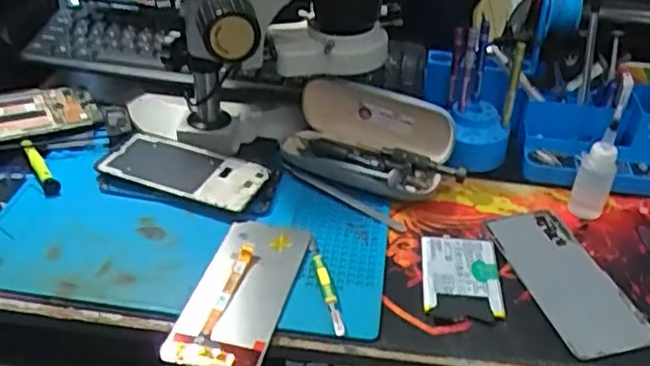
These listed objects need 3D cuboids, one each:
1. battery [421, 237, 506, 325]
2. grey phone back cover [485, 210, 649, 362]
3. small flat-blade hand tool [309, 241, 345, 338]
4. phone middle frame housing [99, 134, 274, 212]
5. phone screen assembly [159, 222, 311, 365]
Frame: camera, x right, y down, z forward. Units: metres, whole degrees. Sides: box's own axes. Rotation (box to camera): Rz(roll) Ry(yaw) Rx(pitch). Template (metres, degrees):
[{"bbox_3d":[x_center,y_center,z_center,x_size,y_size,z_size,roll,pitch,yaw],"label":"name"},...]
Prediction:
[{"bbox_3d":[0.111,0.076,0.545,0.061,0.005,0.092,4,37,3],"label":"battery"},{"bbox_3d":[0.197,0.077,0.554,0.071,0.005,0.161,-10,37,-12],"label":"grey phone back cover"},{"bbox_3d":[0.001,0.079,0.527,0.010,0.012,0.097,-6,37,-10],"label":"small flat-blade hand tool"},{"bbox_3d":[-0.133,-0.014,0.628,0.150,0.008,0.063,14,38,15],"label":"phone middle frame housing"},{"bbox_3d":[-0.065,0.083,0.525,0.074,0.011,0.152,11,37,9],"label":"phone screen assembly"}]

